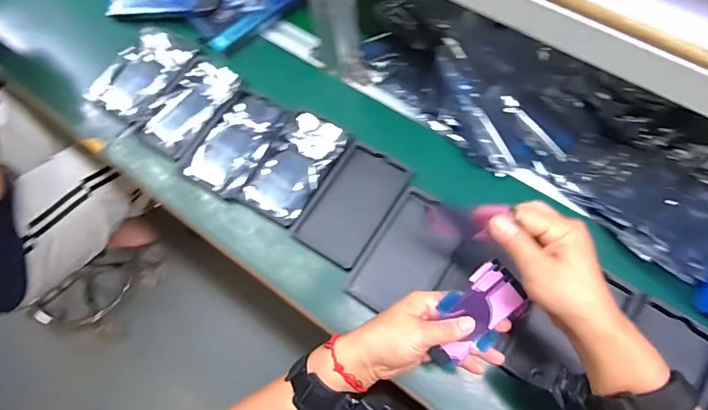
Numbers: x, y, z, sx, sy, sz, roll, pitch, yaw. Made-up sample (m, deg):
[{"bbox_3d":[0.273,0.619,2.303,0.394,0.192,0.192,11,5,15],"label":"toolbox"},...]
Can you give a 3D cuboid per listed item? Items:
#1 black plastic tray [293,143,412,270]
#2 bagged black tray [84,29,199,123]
[{"bbox_3d":[0.000,-0.002,0.532,0.089,0.016,0.153,31,71,15],"label":"black plastic tray"},{"bbox_3d":[-0.320,-0.202,0.618,0.102,0.022,0.147,26,70,13],"label":"bagged black tray"}]

